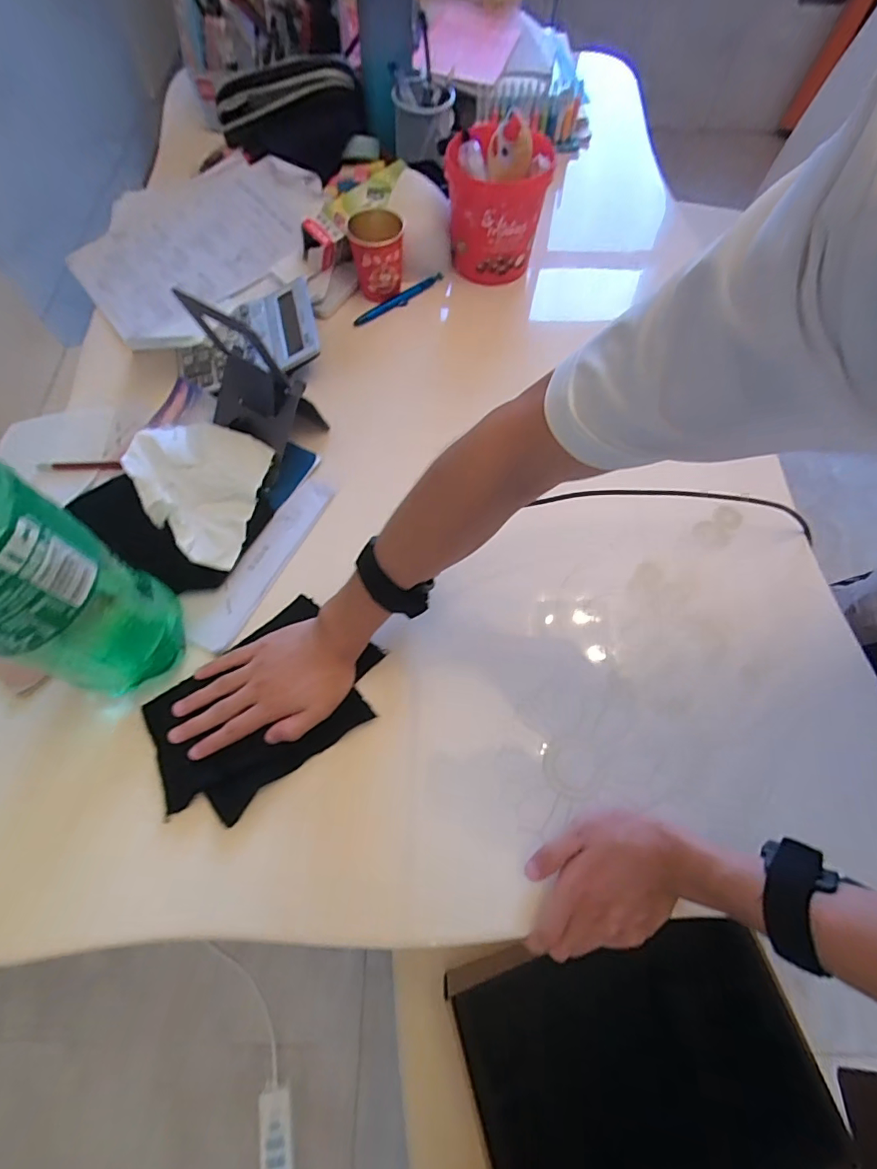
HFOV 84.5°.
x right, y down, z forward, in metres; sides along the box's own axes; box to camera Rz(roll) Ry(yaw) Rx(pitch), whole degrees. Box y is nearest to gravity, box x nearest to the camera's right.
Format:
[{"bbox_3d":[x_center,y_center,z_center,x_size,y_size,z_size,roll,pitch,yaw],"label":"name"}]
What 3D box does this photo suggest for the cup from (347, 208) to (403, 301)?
[{"bbox_3d":[-0.078,-0.434,0.632,0.066,0.079,0.076,1,66,1],"label":"cup"}]

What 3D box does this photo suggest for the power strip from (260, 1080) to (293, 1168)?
[{"bbox_3d":[-0.280,0.963,0.830,0.052,0.034,0.158,-10,67,-4],"label":"power strip"}]

